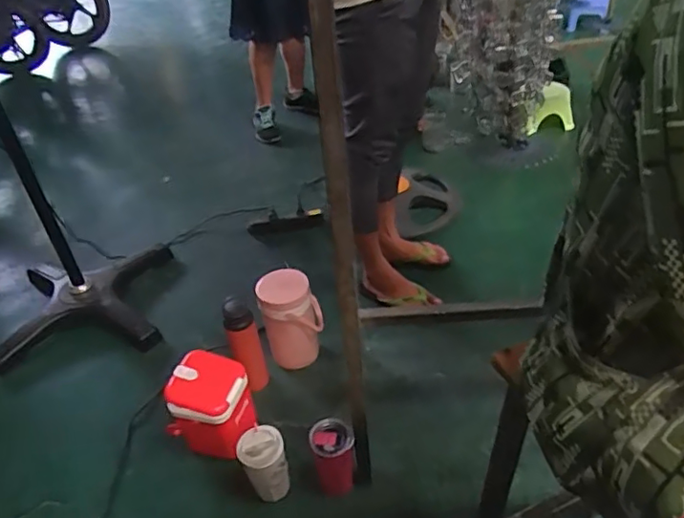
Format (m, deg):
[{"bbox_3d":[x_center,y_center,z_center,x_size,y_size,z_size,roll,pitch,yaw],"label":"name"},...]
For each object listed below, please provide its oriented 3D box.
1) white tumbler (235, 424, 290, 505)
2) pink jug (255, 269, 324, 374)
[{"bbox_3d":[-0.166,0.443,1.253,0.093,0.153,0.086,-4,39,3],"label":"white tumbler"},{"bbox_3d":[-0.127,0.171,1.526,0.155,0.244,0.129,-11,39,-6],"label":"pink jug"}]

